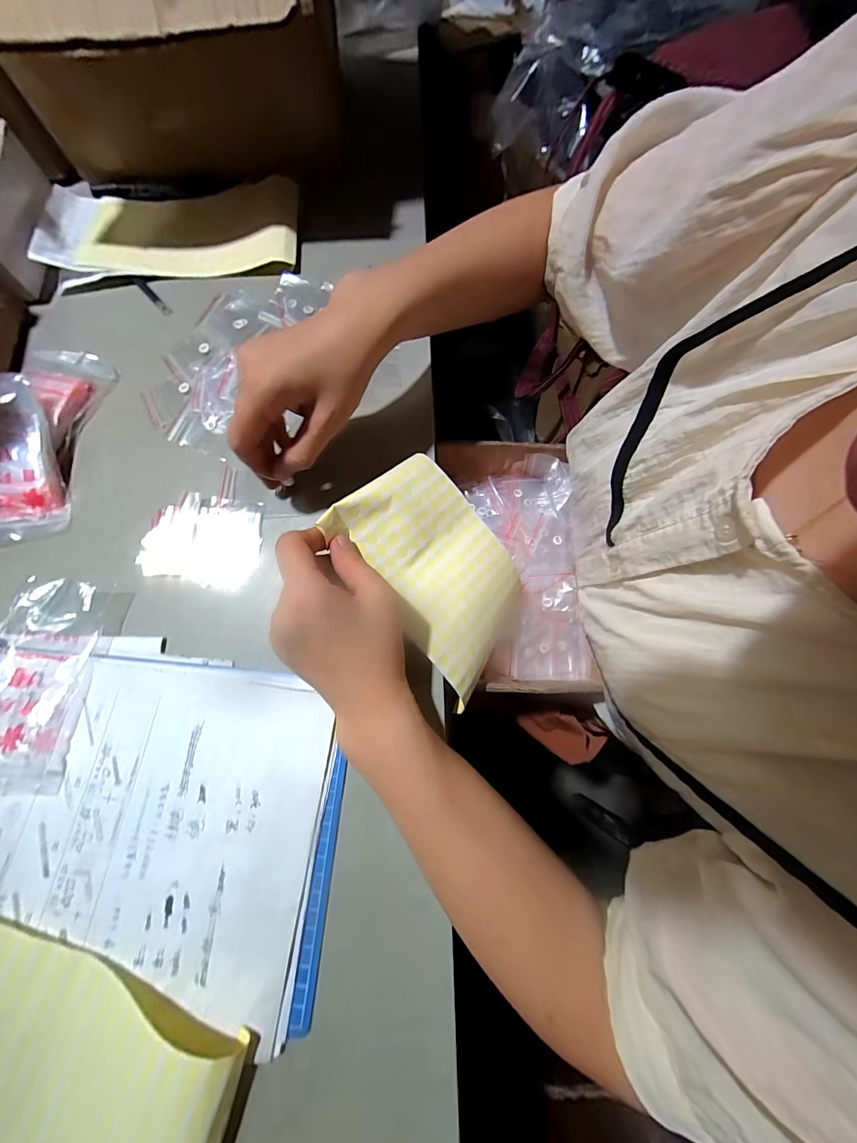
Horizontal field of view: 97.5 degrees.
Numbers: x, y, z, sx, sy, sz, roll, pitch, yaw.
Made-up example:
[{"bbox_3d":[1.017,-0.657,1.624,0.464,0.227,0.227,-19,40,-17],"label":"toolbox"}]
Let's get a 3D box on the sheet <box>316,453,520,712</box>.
[{"bbox_3d":[0.012,-0.006,0.316,0.126,0.012,0.175,-42,98,-29],"label":"sheet"}]

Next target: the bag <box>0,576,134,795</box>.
[{"bbox_3d":[-0.292,0.079,0.277,0.078,0.018,0.147,5,74,2],"label":"bag"}]

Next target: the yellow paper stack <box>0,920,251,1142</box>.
[{"bbox_3d":[-0.216,0.292,0.207,0.207,0.032,0.122,19,75,6],"label":"yellow paper stack"}]

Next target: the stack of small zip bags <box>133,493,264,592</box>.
[{"bbox_3d":[-0.191,-0.028,0.321,0.093,0.012,0.077,7,74,2],"label":"stack of small zip bags"}]

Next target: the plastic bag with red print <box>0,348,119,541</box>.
[{"bbox_3d":[-0.348,-0.124,0.325,0.071,0.045,0.190,0,74,0],"label":"plastic bag with red print"}]

